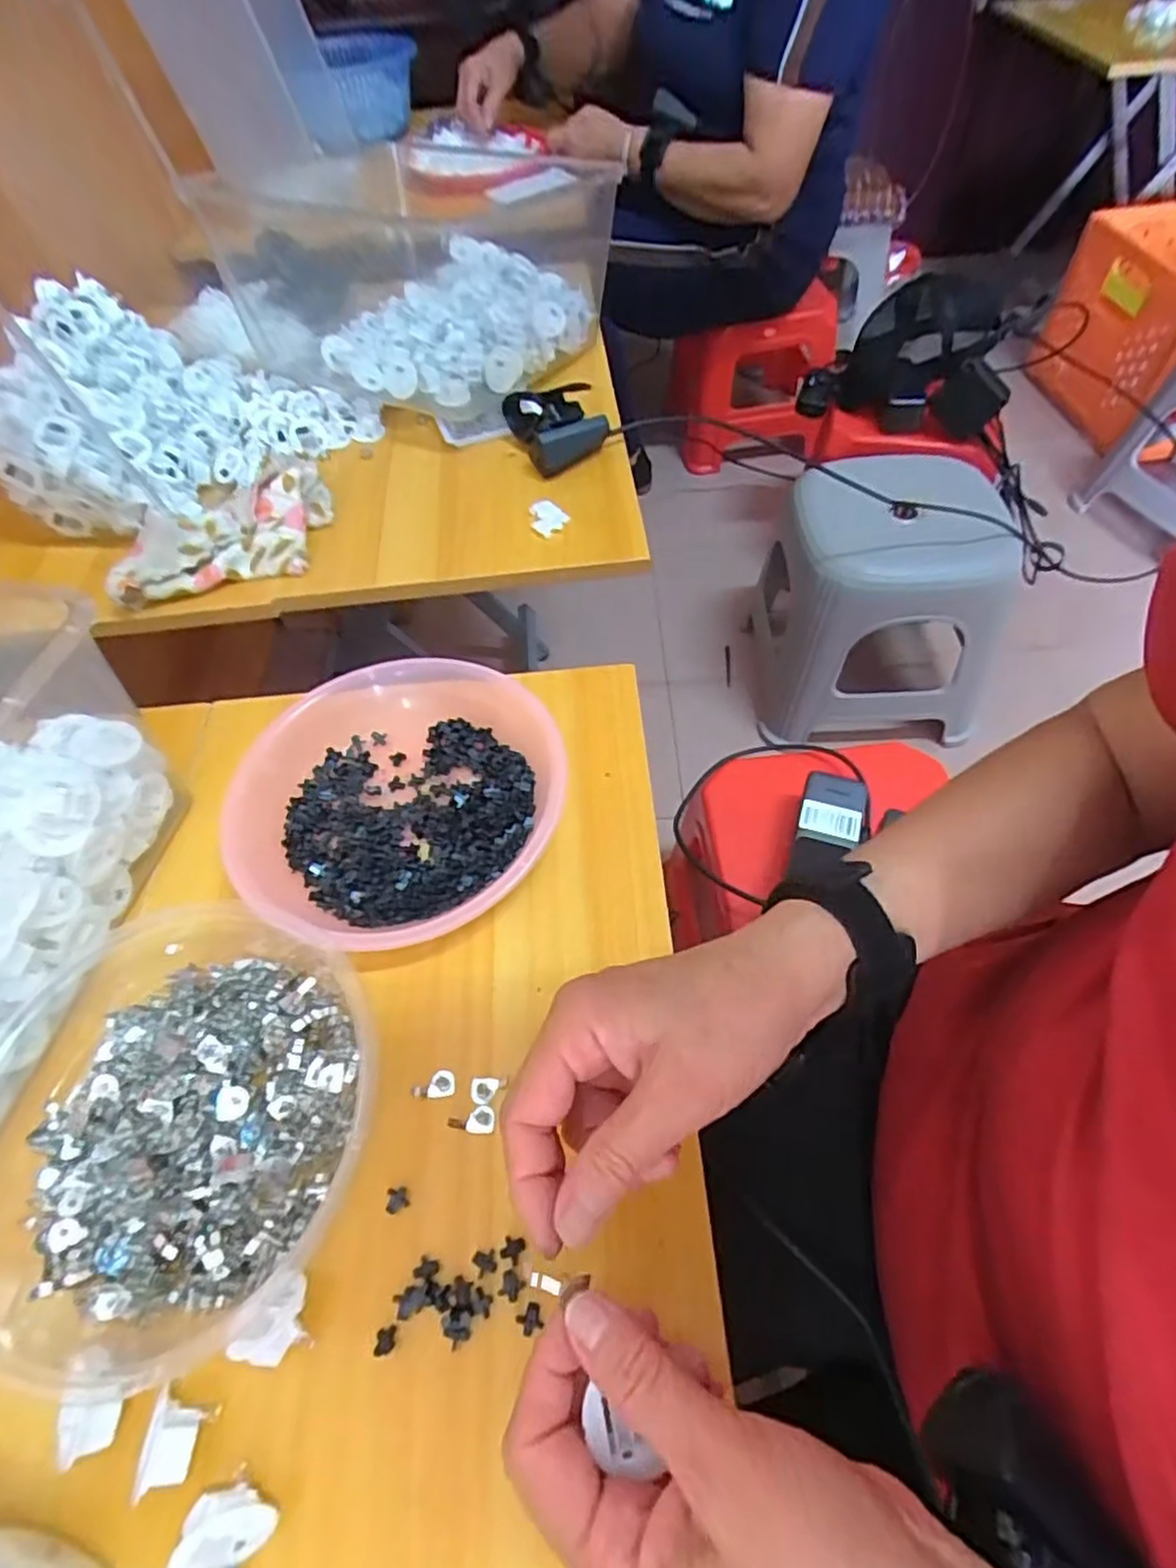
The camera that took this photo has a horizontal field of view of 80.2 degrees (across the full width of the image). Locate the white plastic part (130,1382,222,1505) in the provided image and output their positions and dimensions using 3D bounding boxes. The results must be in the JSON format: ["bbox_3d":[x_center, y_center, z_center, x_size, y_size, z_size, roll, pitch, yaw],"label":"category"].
[{"bbox_3d":[-0.154,0.245,0.260,0.020,0.019,0.028,5,56,7],"label":"white plastic part"}]

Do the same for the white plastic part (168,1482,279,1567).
[{"bbox_3d":[-0.126,0.260,0.245,0.030,0.018,0.021,-12,56,-5],"label":"white plastic part"}]

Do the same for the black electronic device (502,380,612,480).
[{"bbox_3d":[-0.033,-0.335,0.635,0.072,0.058,0.085,-27,59,-14],"label":"black electronic device"}]

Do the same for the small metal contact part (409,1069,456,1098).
[{"bbox_3d":[-0.074,0.143,0.334,0.020,0.004,0.012,-5,56,0],"label":"small metal contact part"}]

